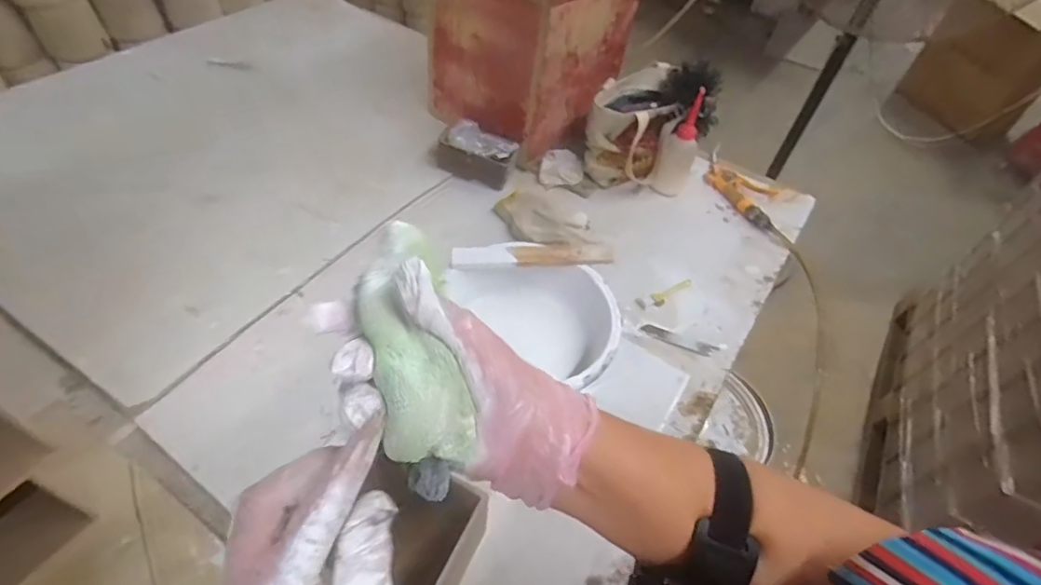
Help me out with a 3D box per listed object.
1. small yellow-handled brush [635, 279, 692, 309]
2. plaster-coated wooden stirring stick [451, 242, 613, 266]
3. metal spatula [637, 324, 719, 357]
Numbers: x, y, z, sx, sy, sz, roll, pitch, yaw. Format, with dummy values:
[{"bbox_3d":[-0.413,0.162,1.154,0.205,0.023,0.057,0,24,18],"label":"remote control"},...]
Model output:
[{"bbox_3d":[0.213,0.005,0.776,0.107,0.017,0.024,-22,56,-22],"label":"small yellow-handled brush"},{"bbox_3d":[0.017,-0.048,0.668,0.201,0.012,0.032,0,50,-6],"label":"plaster-coated wooden stirring stick"},{"bbox_3d":[0.213,0.064,0.716,0.101,0.004,0.021,19,54,19],"label":"metal spatula"}]

